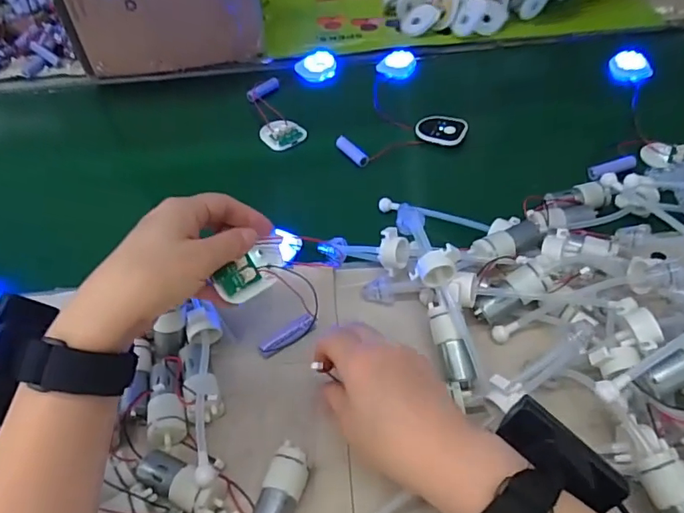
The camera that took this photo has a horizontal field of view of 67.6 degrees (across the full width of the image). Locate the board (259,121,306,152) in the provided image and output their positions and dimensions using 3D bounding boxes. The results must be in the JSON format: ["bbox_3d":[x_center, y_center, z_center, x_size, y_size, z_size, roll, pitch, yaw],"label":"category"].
[{"bbox_3d":[-0.073,-0.153,0.637,0.049,0.009,0.050,-33,54,-23],"label":"board"}]

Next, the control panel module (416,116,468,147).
[{"bbox_3d":[0.118,-0.150,0.610,0.061,0.008,0.040,7,69,10],"label":"control panel module"}]

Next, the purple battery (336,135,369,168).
[{"bbox_3d":[0.010,-0.122,0.596,0.016,0.011,0.054,-30,53,-20],"label":"purple battery"}]

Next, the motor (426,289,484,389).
[{"bbox_3d":[0.083,0.064,0.384,0.022,0.020,0.073,-15,73,-8],"label":"motor"}]

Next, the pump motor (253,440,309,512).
[{"bbox_3d":[-0.040,0.158,0.333,0.024,0.024,0.063,12,50,15],"label":"pump motor"}]

